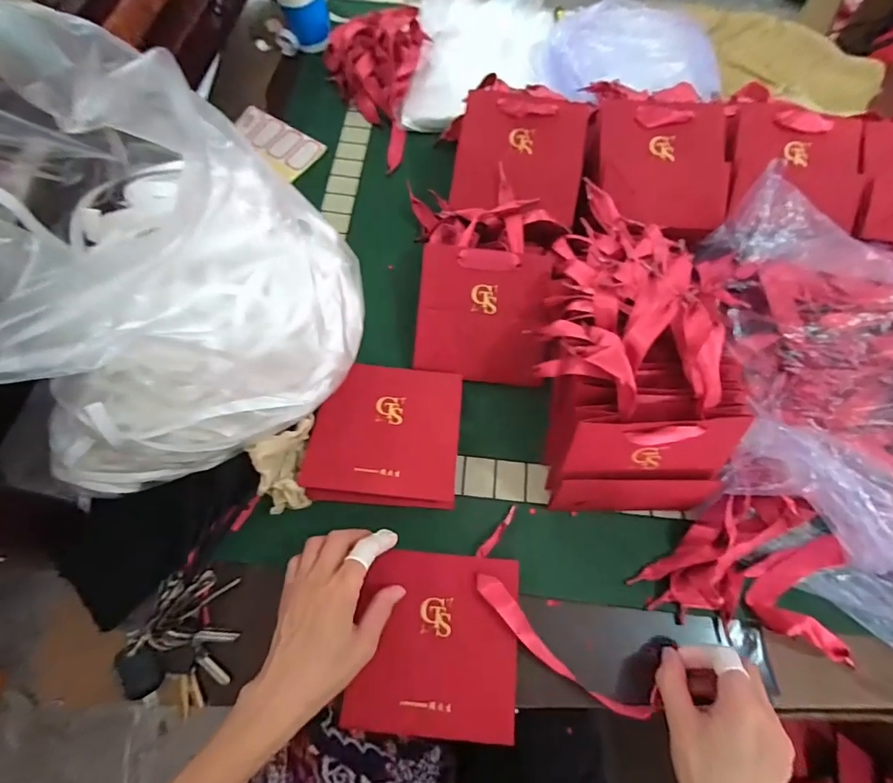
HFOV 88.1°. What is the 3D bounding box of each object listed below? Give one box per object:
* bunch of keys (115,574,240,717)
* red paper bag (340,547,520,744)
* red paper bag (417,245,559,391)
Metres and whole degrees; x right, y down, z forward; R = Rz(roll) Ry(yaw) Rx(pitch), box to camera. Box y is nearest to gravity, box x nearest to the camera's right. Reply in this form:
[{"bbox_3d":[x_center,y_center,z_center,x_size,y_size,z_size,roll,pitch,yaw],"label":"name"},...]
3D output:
[{"bbox_3d":[-0.222,0.211,0.396,0.078,0.029,0.102,19,68,5],"label":"bunch of keys"},{"bbox_3d":[-0.008,0.212,0.393,0.134,0.016,0.137,4,67,-1],"label":"red paper bag"},{"bbox_3d":[0.044,-0.081,0.495,0.148,0.023,0.137,5,93,3],"label":"red paper bag"}]

